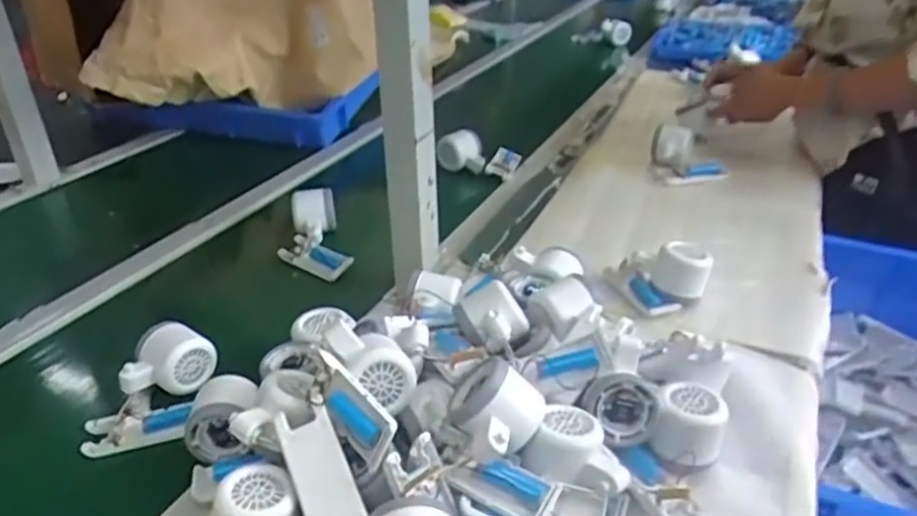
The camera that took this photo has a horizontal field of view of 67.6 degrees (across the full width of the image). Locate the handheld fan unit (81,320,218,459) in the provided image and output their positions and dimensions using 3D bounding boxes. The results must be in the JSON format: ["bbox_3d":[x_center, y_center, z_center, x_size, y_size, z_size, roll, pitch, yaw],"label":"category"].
[{"bbox_3d":[-0.281,0.116,0.622,0.086,0.056,0.113,1,30,3],"label":"handheld fan unit"}]

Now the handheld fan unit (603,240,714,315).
[{"bbox_3d":[0.220,0.027,0.762,0.113,0.069,0.077,6,31,12],"label":"handheld fan unit"}]

